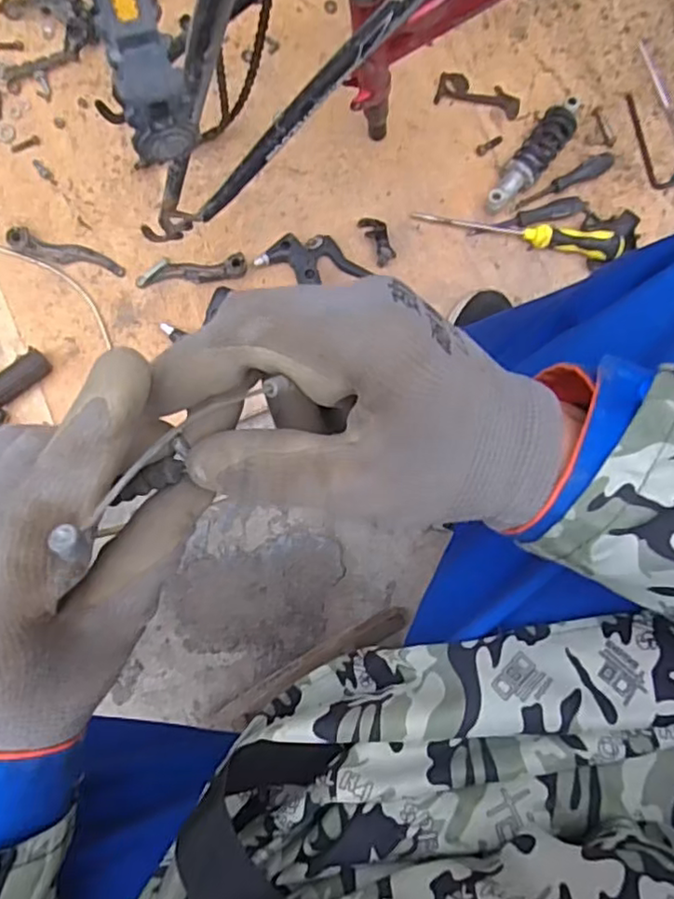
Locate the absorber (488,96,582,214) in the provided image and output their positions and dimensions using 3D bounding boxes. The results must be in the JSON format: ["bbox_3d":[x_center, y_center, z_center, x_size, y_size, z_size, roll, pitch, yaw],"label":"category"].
[{"bbox_3d":[0.236,-0.349,0.748,0.041,0.041,0.172,36,83,-2],"label":"absorber"}]

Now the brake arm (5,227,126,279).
[{"bbox_3d":[-0.295,-0.214,0.692,0.119,0.020,0.027,16,84,-4],"label":"brake arm"}]

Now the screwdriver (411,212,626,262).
[{"bbox_3d":[0.215,-0.256,0.743,0.240,0.038,0.029,11,85,-5],"label":"screwdriver"}]

